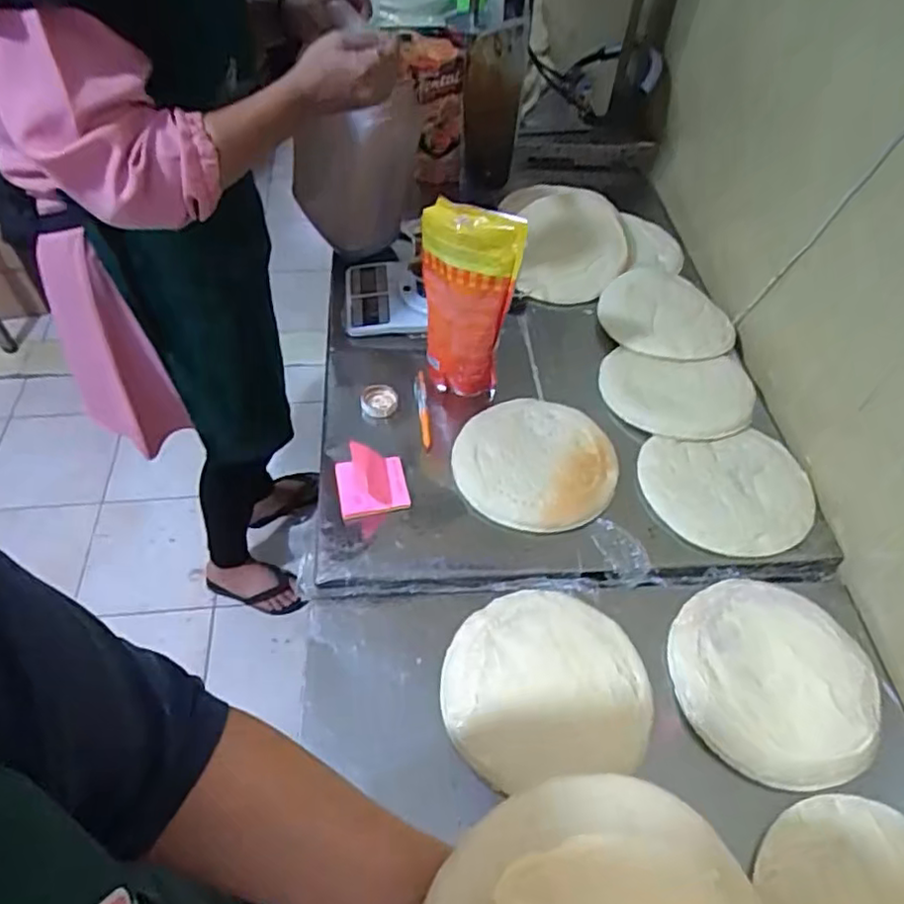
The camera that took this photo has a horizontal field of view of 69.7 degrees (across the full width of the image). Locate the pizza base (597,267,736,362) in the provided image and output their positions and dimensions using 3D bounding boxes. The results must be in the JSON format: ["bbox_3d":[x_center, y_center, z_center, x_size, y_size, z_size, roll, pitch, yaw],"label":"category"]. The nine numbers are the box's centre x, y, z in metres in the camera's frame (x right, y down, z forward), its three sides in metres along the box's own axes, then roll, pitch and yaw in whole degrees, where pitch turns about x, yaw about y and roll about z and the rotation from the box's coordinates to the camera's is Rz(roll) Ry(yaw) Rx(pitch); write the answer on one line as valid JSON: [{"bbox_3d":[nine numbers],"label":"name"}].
[{"bbox_3d":[0.313,-0.202,0.950,0.191,0.019,0.184,2,52,-2],"label":"pizza base"}]

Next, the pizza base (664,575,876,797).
[{"bbox_3d":[0.315,0.218,0.636,0.187,0.016,0.196,2,52,-2],"label":"pizza base"}]

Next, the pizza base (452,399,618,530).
[{"bbox_3d":[0.103,0.007,0.786,0.189,0.017,0.195,11,51,4],"label":"pizza base"}]

